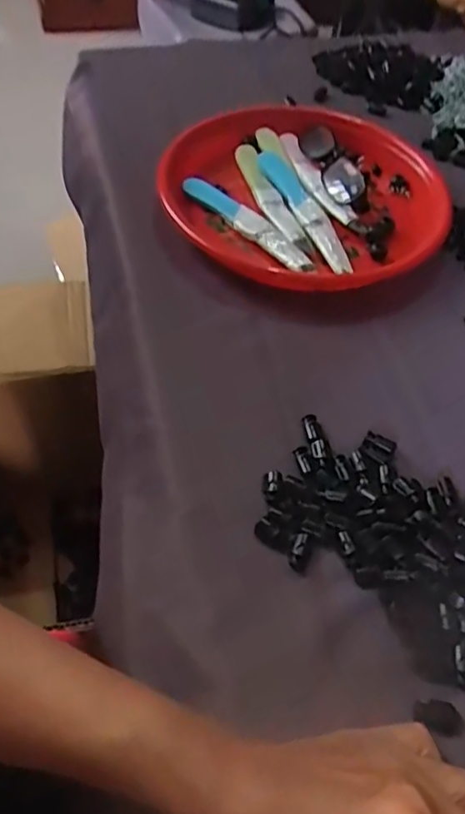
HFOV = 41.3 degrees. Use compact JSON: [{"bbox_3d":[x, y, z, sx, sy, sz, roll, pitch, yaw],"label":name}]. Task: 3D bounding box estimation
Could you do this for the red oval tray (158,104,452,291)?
[{"bbox_3d":[0.068,-0.203,0.562,0.256,0.033,0.257,-10,55,-12],"label":"red oval tray"}]

